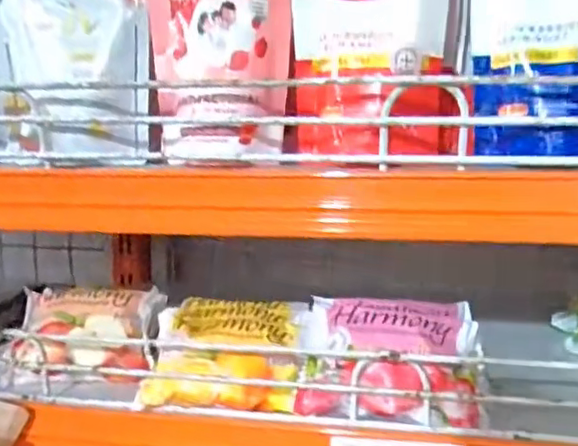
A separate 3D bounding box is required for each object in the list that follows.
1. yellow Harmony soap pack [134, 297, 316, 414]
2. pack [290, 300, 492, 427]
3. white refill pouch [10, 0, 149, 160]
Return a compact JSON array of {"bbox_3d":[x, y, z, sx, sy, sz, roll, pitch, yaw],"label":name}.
[{"bbox_3d":[-0.035,0.081,0.417,0.101,0.041,0.113,0,8,6],"label":"yellow Harmony soap pack"},{"bbox_3d":[0.063,0.080,0.383,0.108,0.053,0.079,1,9,8],"label":"pack"},{"bbox_3d":[-0.125,-0.098,0.361,0.079,0.115,0.018,0,8,1],"label":"white refill pouch"}]

